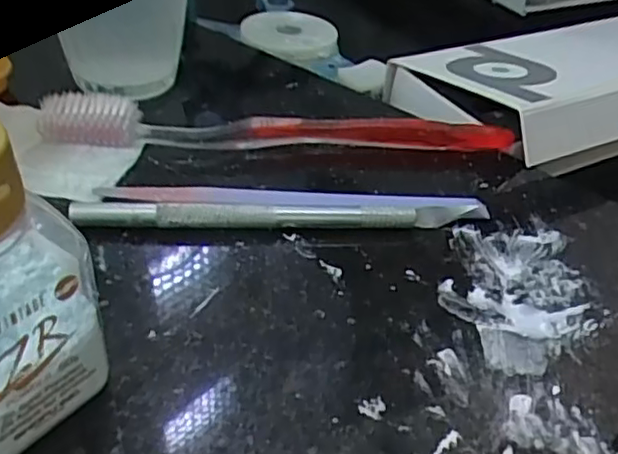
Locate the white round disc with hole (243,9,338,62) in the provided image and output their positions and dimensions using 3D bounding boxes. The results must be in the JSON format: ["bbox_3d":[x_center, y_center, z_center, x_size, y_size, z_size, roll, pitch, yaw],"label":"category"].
[{"bbox_3d":[-0.011,-0.111,0.371,0.054,0.008,0.050,4,39,-4],"label":"white round disc with hole"}]

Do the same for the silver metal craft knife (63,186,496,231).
[{"bbox_3d":[-0.007,-0.007,0.227,0.139,0.007,0.020,2,38,-6],"label":"silver metal craft knife"}]

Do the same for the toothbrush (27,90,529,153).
[{"bbox_3d":[-0.009,-0.039,0.260,0.184,0.014,0.015,2,38,-6],"label":"toothbrush"}]

